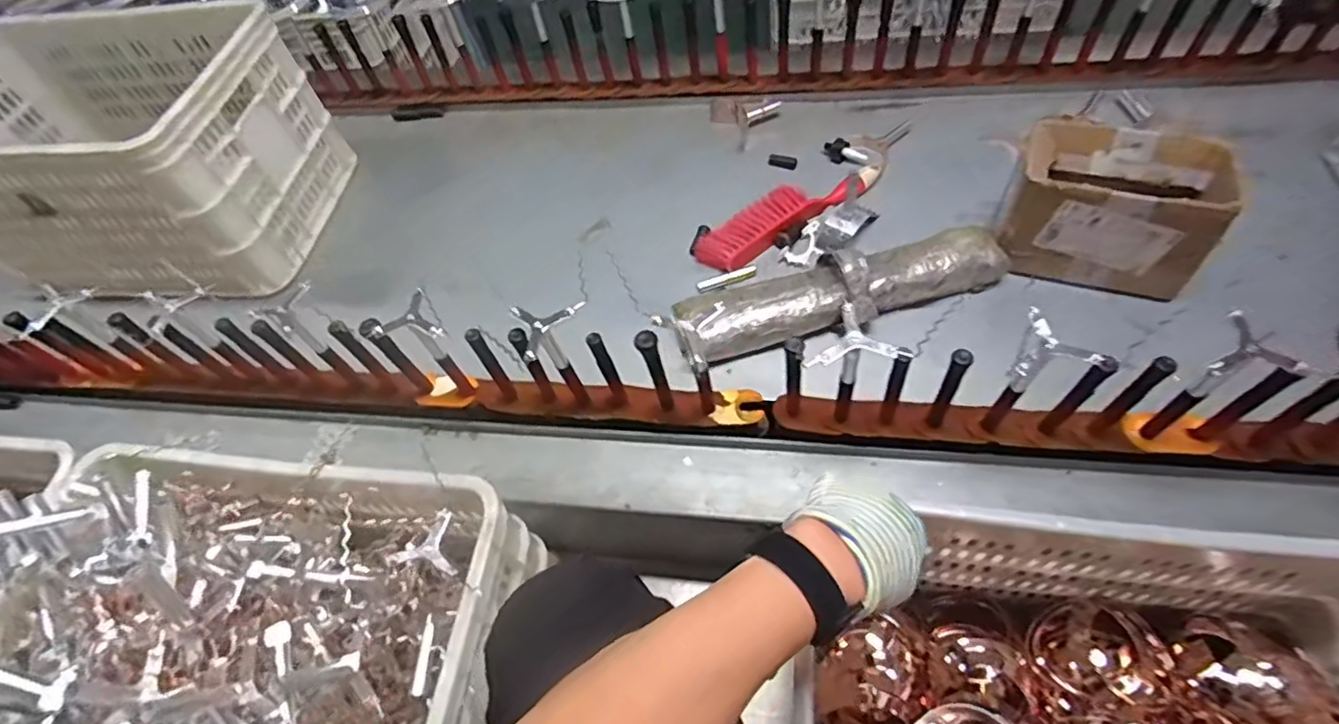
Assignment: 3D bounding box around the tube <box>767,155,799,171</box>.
[{"bbox_3d":[0.175,-0.311,0.971,0.046,0.016,0.012,15,57,14],"label":"tube"}]

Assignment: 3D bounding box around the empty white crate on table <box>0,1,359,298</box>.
[{"bbox_3d":[-0.839,-0.326,0.968,0.534,0.255,0.403,9,56,10],"label":"empty white crate on table"}]

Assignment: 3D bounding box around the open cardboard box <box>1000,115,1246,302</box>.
[{"bbox_3d":[0.501,-0.174,0.718,0.196,0.139,0.107,23,59,18],"label":"open cardboard box"}]

